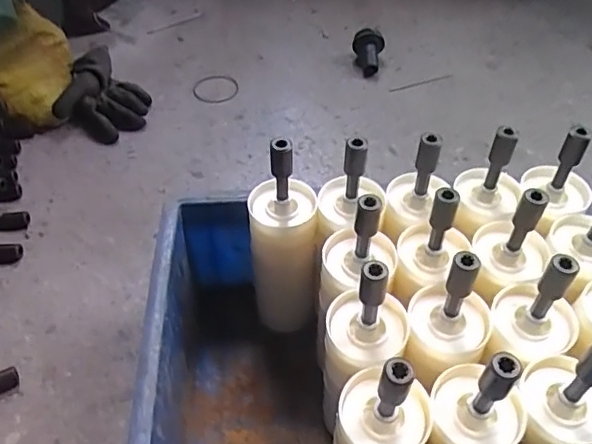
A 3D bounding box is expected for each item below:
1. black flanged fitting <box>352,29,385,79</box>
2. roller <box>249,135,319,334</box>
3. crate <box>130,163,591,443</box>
[{"bbox_3d":[0.117,-0.281,0.922,0.050,0.050,0.075,7,48,6],"label":"black flanged fitting"},{"bbox_3d":[-0.014,0.026,0.529,0.063,0.243,0.056,-5,48,-4],"label":"roller"},{"bbox_3d":[0.075,0.099,0.460,0.379,0.241,0.284,-2,48,-1],"label":"crate"}]

